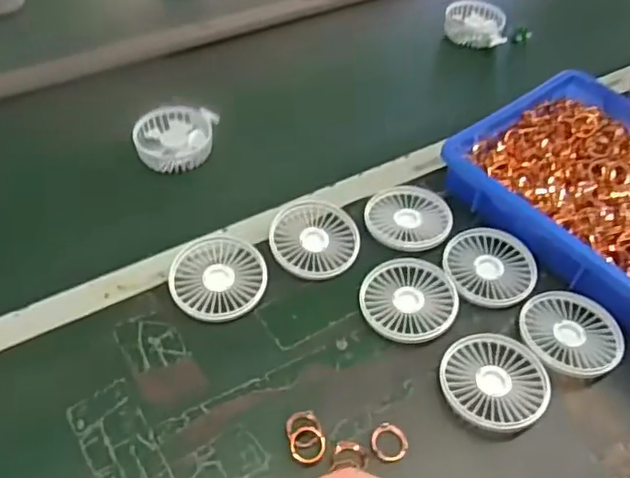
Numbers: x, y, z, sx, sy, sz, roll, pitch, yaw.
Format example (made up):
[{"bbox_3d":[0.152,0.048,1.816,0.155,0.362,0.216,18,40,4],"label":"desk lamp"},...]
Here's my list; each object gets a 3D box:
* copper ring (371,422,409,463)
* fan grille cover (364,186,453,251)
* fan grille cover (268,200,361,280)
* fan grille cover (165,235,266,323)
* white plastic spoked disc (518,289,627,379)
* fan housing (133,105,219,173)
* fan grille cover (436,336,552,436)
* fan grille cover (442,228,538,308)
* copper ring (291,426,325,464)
[{"bbox_3d":[0.059,0.163,0.467,0.028,0.006,0.027,2,49,-2],"label":"copper ring"},{"bbox_3d":[0.097,-0.022,0.608,0.086,0.014,0.080,-5,49,-8],"label":"fan grille cover"},{"bbox_3d":[0.000,0.000,0.586,0.087,0.017,0.090,-8,50,-11],"label":"fan grille cover"},{"bbox_3d":[-0.091,0.037,0.555,0.086,0.017,0.091,-6,50,-9],"label":"fan grille cover"},{"bbox_3d":[0.230,0.084,0.530,0.086,0.019,0.083,2,49,-2],"label":"white plastic spoked disc"},{"bbox_3d":[-0.168,-0.123,0.699,0.092,0.024,0.099,6,49,1],"label":"fan housing"},{"bbox_3d":[0.151,0.121,0.498,0.086,0.016,0.082,7,49,2],"label":"fan grille cover"},{"bbox_3d":[0.171,0.027,0.576,0.087,0.014,0.089,18,50,12],"label":"fan grille cover"},{"bbox_3d":[-0.005,0.161,0.458,0.028,0.006,0.027,2,49,-2],"label":"copper ring"}]

